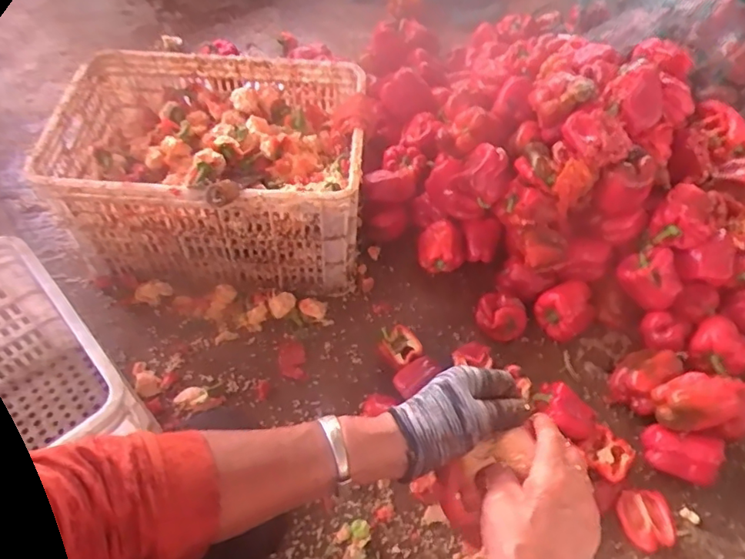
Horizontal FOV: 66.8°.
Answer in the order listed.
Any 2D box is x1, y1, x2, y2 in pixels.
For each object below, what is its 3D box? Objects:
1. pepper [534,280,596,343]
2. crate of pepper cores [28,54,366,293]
[{"bbox_3d":[0.361,0.055,1.045,0.102,0.067,0.085,-30,63,-21],"label":"pepper"},{"bbox_3d":[-0.272,-0.197,1.054,0.497,0.300,0.374,1,56,-3],"label":"crate of pepper cores"}]

